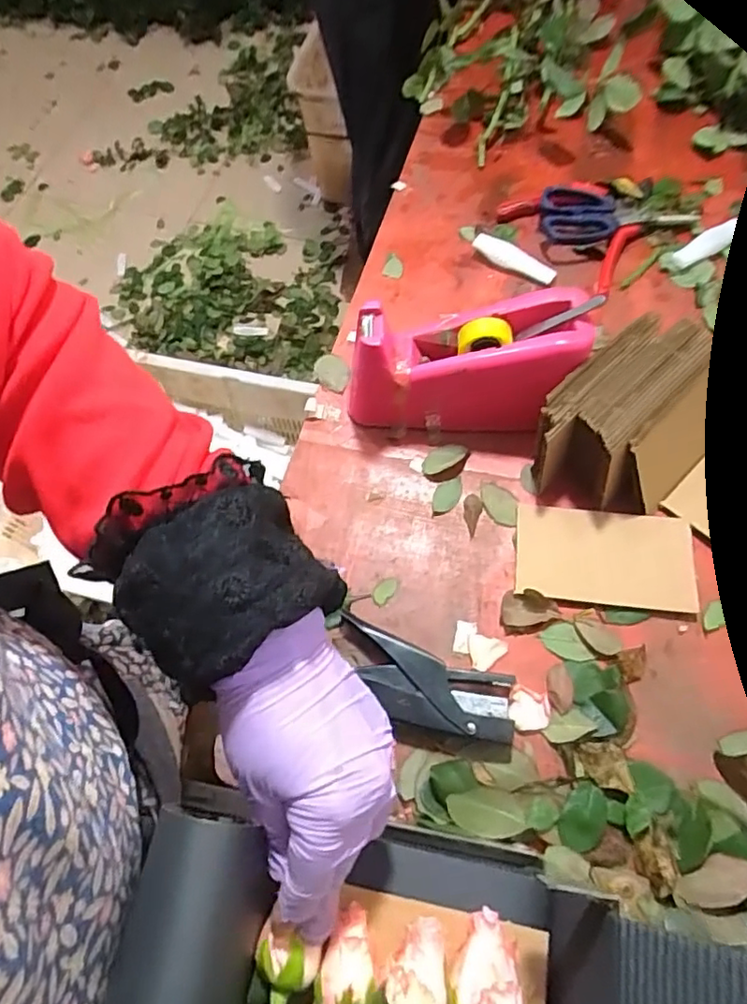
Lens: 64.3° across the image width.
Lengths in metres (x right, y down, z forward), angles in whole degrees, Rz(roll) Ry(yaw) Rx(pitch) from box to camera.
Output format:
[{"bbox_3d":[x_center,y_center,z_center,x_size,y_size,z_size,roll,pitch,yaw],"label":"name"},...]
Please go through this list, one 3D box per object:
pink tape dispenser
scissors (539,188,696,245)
[{"bbox_3d":[0.076,-0.114,0.515,0.194,0.102,0.079,-3,64,2],"label":"pink tape dispenser"},{"bbox_3d":[0.257,-0.299,0.636,0.157,0.025,0.063,16,66,11],"label":"scissors"}]

